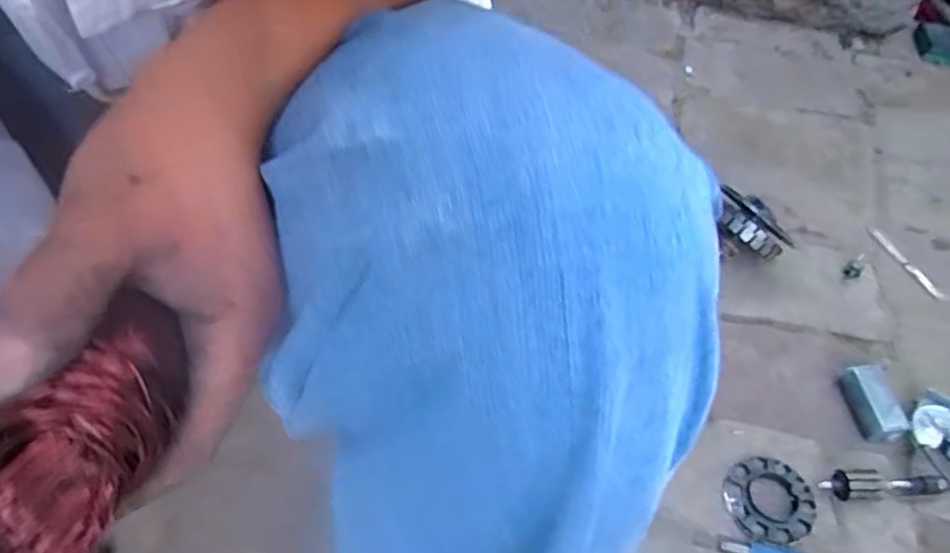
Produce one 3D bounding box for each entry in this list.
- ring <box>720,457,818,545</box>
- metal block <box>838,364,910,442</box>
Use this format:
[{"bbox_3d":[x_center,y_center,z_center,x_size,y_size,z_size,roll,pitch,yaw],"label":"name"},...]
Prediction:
[{"bbox_3d":[0.256,0.195,0.599,0.075,0.009,0.074,0,53,0],"label":"ring"},{"bbox_3d":[0.370,0.116,0.636,0.031,0.036,0.070,-3,53,-3],"label":"metal block"}]

